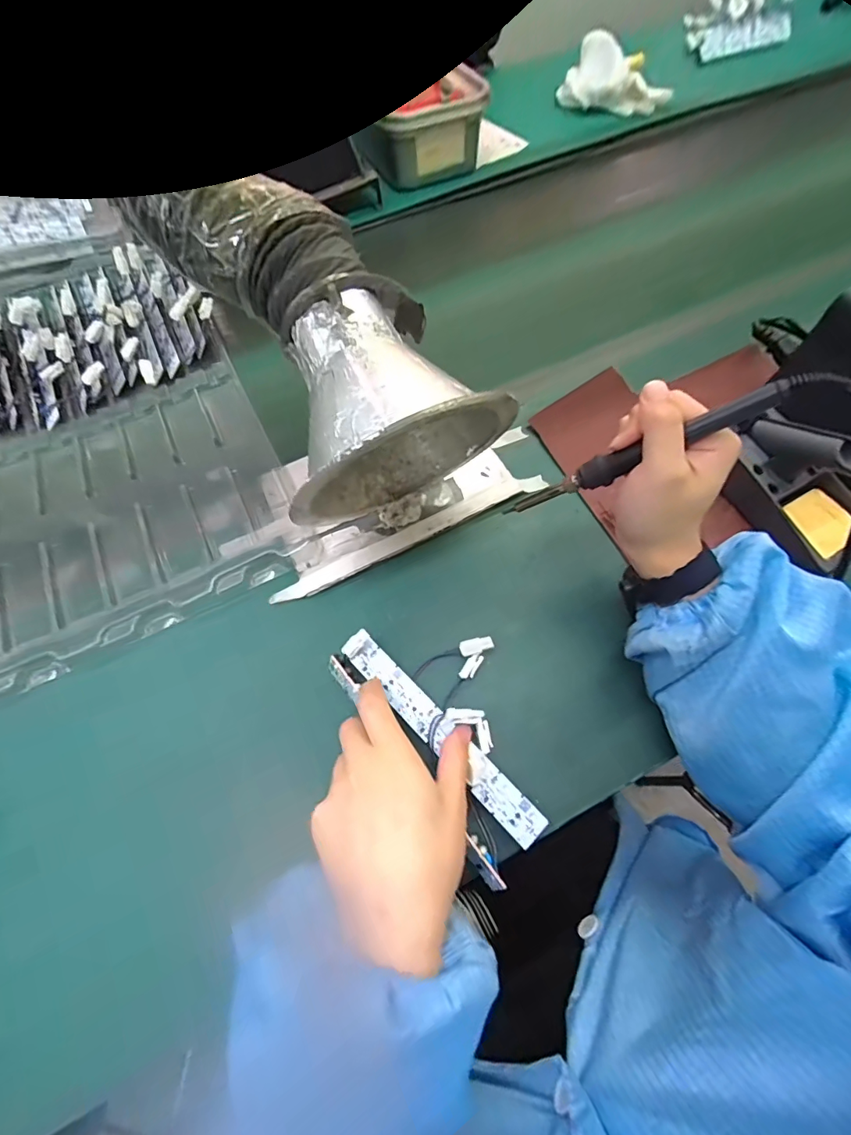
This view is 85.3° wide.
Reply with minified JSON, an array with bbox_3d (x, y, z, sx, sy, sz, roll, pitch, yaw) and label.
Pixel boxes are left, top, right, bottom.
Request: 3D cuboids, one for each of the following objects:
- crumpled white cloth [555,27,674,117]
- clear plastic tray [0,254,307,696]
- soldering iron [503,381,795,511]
[{"bbox_3d":[0.326,-0.839,0.791,0.183,0.075,0.117,0,65,2],"label":"crumpled white cloth"},{"bbox_3d":[-0.357,-0.166,0.475,0.317,0.043,0.545,-26,66,-10],"label":"clear plastic tray"},{"bbox_3d":[0.129,-0.070,0.302,0.178,0.015,0.017,-23,57,38],"label":"soldering iron"}]

